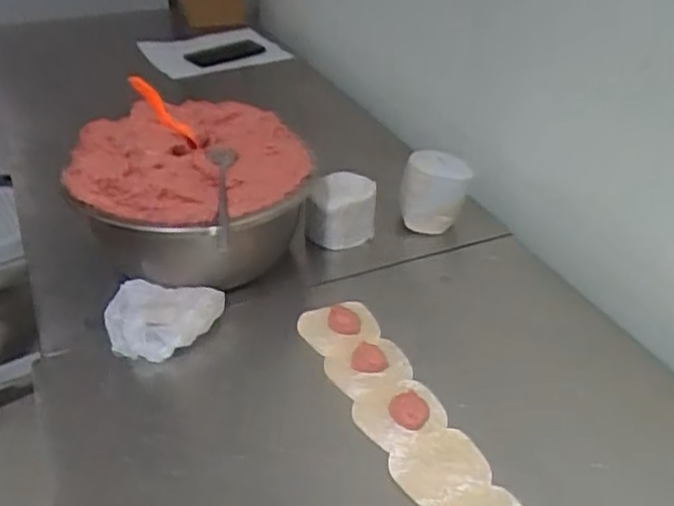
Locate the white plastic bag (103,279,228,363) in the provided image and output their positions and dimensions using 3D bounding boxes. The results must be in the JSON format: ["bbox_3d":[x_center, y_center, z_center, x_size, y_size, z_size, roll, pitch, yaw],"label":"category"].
[{"bbox_3d":[-0.192,0.072,0.722,0.127,0.039,0.100,5,36,5],"label":"white plastic bag"}]

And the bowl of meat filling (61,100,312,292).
[{"bbox_3d":[-0.170,-0.075,0.800,0.262,0.148,0.249,1,36,-1],"label":"bowl of meat filling"}]

